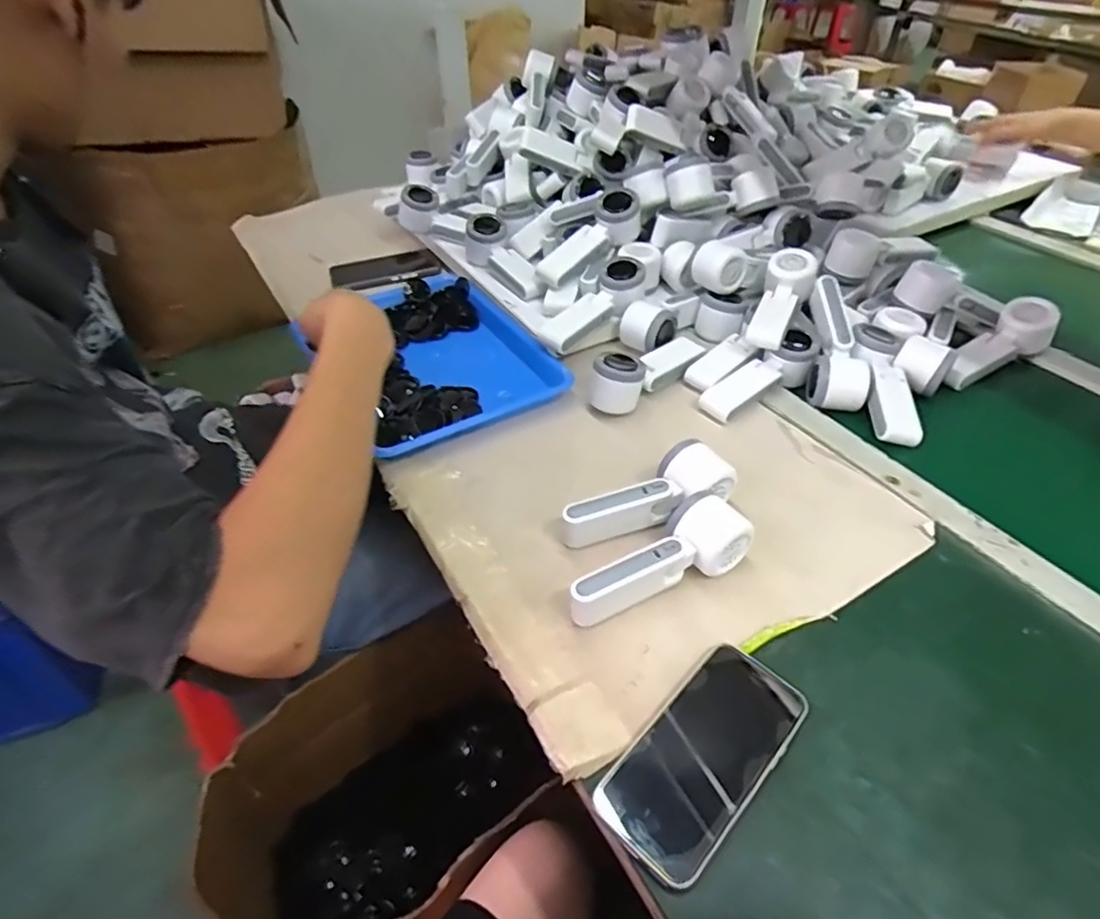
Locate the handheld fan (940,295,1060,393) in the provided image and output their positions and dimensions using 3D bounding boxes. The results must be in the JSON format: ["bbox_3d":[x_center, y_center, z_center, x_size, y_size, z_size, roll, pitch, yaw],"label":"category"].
[{"bbox_3d":[0.535,-0.133,0.754,0.172,0.053,0.060,-35,52,-8],"label":"handheld fan"}]

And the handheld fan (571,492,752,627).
[{"bbox_3d":[0.087,0.083,0.519,0.159,0.051,0.063,-24,48,-21],"label":"handheld fan"}]

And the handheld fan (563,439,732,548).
[{"bbox_3d":[0.090,0.034,0.574,0.165,0.053,0.055,-14,45,-12],"label":"handheld fan"}]

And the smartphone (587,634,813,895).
[{"bbox_3d":[0.105,0.201,0.426,0.077,0.017,0.157,33,51,30],"label":"smartphone"}]

